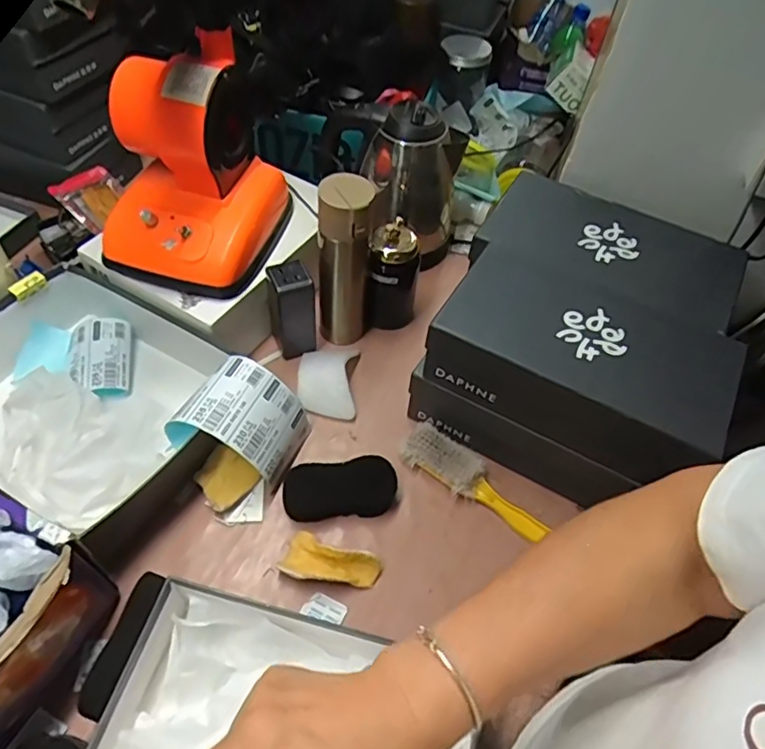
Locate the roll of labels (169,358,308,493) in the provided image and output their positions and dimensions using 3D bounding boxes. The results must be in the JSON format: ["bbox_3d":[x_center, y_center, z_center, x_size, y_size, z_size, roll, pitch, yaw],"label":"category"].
[{"bbox_3d":[-0.166,0.051,0.664,0.135,0.090,0.105,18,54,8],"label":"roll of labels"}]

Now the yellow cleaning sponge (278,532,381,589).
[{"bbox_3d":[-0.056,0.204,0.610,0.101,0.028,0.050,19,54,9],"label":"yellow cleaning sponge"}]

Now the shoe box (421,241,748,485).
[{"bbox_3d":[0.213,-0.016,0.627,0.294,0.096,0.179,25,56,13],"label":"shoe box"}]

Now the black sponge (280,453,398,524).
[{"bbox_3d":[-0.049,0.131,0.662,0.130,0.030,0.057,-5,54,-8],"label":"black sponge"}]

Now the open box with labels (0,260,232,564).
[{"bbox_3d":[-0.366,0.025,0.690,0.361,0.105,0.252,28,56,15],"label":"open box with labels"}]

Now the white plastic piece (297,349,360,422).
[{"bbox_3d":[-0.070,0.006,0.749,0.078,0.037,0.106,0,54,-5],"label":"white plastic piece"}]

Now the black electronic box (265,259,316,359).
[{"bbox_3d":[-0.118,-0.083,0.747,0.052,0.126,0.056,-14,56,-14],"label":"black electronic box"}]

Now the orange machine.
[{"bbox_3d":[-0.224,-0.241,0.671,0.175,0.204,0.207,19,54,9],"label":"orange machine"}]

